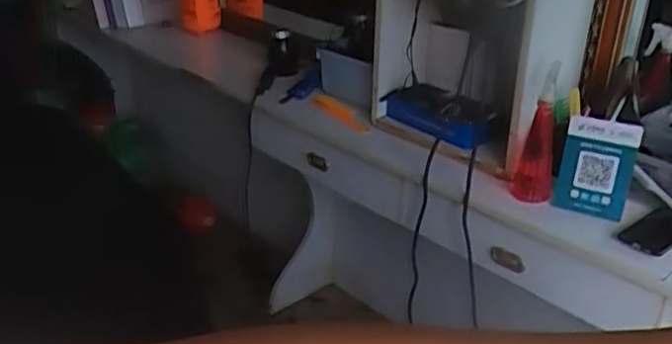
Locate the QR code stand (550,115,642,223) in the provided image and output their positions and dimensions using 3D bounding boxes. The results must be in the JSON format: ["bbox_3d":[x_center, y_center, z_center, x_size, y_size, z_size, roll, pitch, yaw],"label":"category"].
[{"bbox_3d":[0.462,-0.008,1.164,0.122,0.155,0.063,13,28,21],"label":"QR code stand"}]

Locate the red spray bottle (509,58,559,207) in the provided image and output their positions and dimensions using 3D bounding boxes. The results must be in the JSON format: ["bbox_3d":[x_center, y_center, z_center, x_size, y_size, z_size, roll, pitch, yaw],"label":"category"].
[{"bbox_3d":[0.372,-0.064,1.193,0.066,0.235,0.084,3,26,3],"label":"red spray bottle"}]

